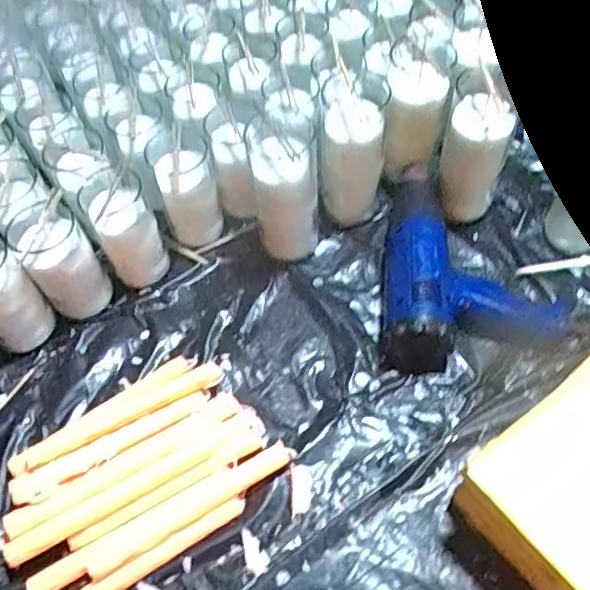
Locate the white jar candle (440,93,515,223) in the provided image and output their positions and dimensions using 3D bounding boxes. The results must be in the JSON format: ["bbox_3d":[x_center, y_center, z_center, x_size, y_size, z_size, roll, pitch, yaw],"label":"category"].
[{"bbox_3d":[0.205,-0.157,0.693,0.067,0.151,0.071,16,59,13],"label":"white jar candle"}]

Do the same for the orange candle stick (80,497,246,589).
[{"bbox_3d":[-0.132,0.235,0.528,0.195,0.014,0.018,-29,60,-16],"label":"orange candle stick"}]

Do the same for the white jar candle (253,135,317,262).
[{"bbox_3d":[-0.009,-0.115,0.677,0.068,0.156,0.068,-2,57,1],"label":"white jar candle"}]

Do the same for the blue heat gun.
[{"bbox_3d":[0.192,-0.012,0.647,0.191,0.068,0.193,4,57,5],"label":"blue heat gun"}]

